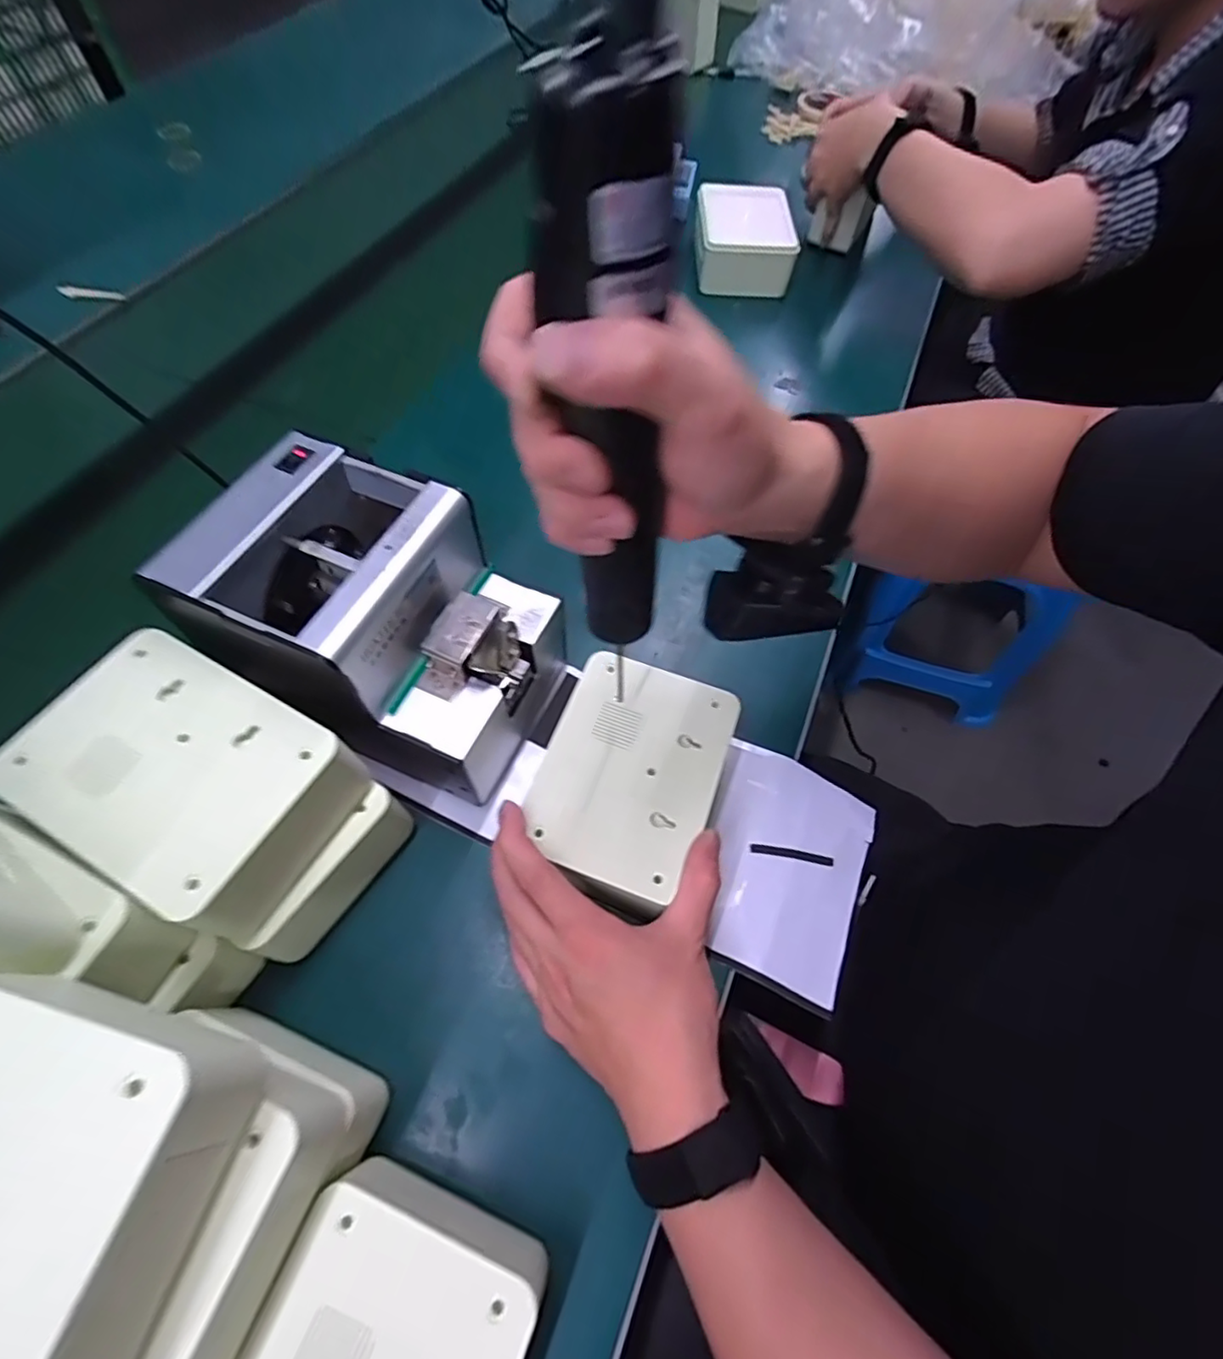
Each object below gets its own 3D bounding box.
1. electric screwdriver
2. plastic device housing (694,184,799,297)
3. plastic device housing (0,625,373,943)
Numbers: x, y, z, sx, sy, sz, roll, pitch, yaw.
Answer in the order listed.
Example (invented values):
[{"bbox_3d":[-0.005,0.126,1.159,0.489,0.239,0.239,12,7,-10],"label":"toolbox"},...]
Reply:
[{"bbox_3d":[0.001,-0.085,0.227,0.030,0.213,0.042,38,67,22],"label":"electric screwdriver"},{"bbox_3d":[0.154,-0.515,0.722,0.106,0.061,0.123,3,60,1],"label":"plastic device housing"},{"bbox_3d":[-0.214,0.052,0.319,0.145,0.057,0.101,27,63,14],"label":"plastic device housing"}]

